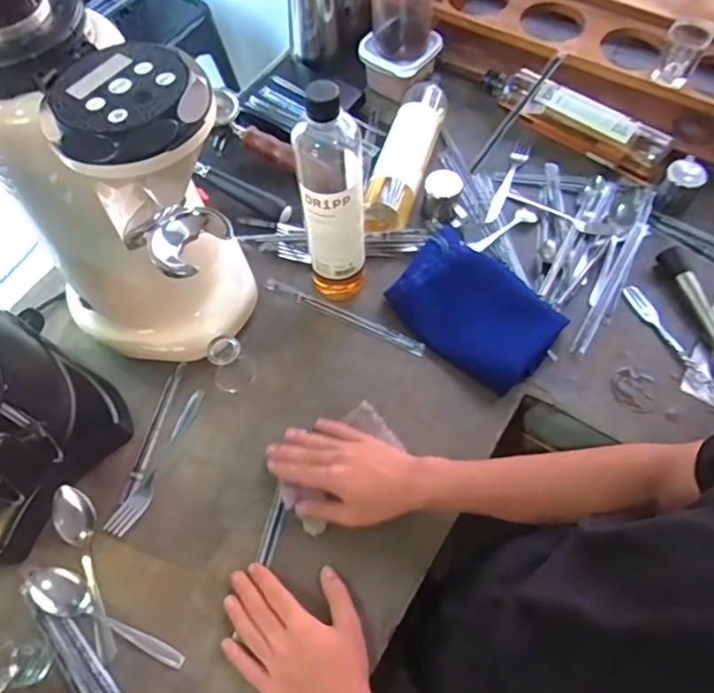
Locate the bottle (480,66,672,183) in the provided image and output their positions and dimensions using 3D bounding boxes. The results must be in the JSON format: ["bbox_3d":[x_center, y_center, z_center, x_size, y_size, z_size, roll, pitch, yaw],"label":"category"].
[{"bbox_3d":[0.301,-0.325,0.796,0.269,0.062,0.049,35,68,19],"label":"bottle"}]

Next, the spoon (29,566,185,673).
[{"bbox_3d":[-0.240,0.252,0.531,0.172,0.023,0.036,20,64,12],"label":"spoon"}]

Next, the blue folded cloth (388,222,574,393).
[{"bbox_3d":[0.139,-0.047,0.666,0.190,0.041,0.133,34,67,18],"label":"blue folded cloth"}]

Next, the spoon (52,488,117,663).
[{"bbox_3d":[-0.266,0.216,0.545,0.036,0.028,0.166,-21,63,-10],"label":"spoon"}]

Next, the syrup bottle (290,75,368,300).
[{"bbox_3d":[-0.025,-0.141,0.590,0.065,0.276,0.053,-3,61,0],"label":"syrup bottle"}]

